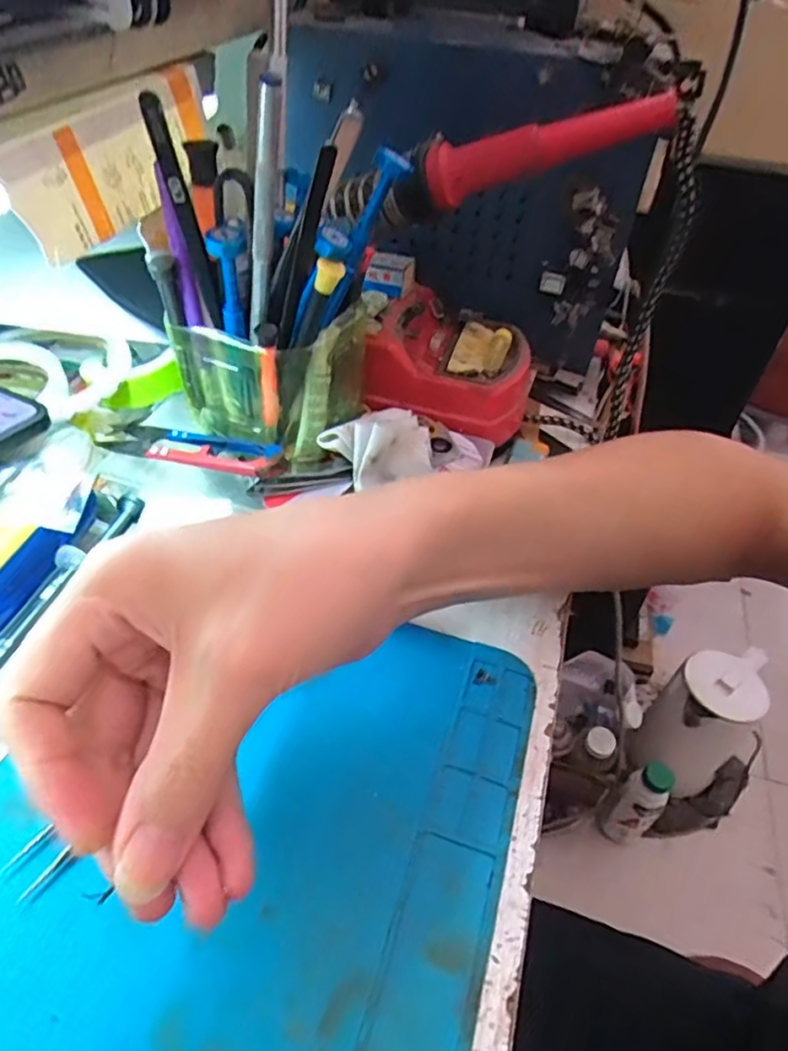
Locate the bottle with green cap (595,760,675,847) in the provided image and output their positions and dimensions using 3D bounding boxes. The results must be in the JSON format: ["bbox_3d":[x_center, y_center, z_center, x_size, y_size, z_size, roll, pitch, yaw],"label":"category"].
[{"bbox_3d":[0.365,0.424,0.982,0.051,0.202,0.059,-32,55,-32],"label":"bottle with green cap"}]

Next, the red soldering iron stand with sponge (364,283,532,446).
[{"bbox_3d":[0.039,-0.101,0.412,0.091,0.055,0.091,14,45,9],"label":"red soldering iron stand with sponge"}]

